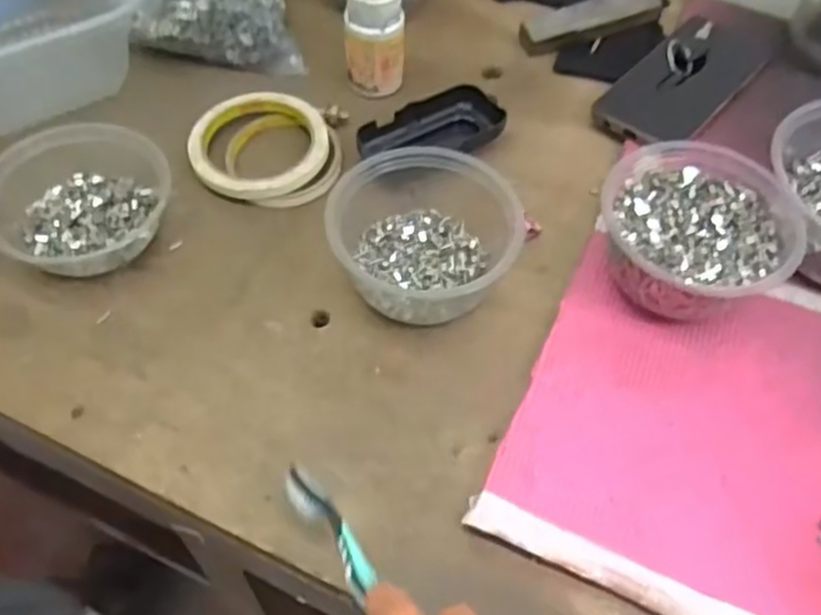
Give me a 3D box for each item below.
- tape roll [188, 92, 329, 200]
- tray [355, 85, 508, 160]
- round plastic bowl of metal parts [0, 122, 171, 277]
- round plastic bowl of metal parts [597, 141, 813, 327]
[{"bbox_3d":[-0.109,-0.116,0.543,0.096,0.020,0.092,1,55,-2],"label":"tape roll"},{"bbox_3d":[0.013,-0.132,0.559,0.112,0.032,0.046,-16,58,-14],"label":"tray"},{"bbox_3d":[-0.217,-0.068,0.483,0.107,0.051,0.094,13,56,6],"label":"round plastic bowl of metal parts"},{"bbox_3d":[0.172,-0.044,0.468,0.112,0.059,0.113,1,55,-2],"label":"round plastic bowl of metal parts"}]

